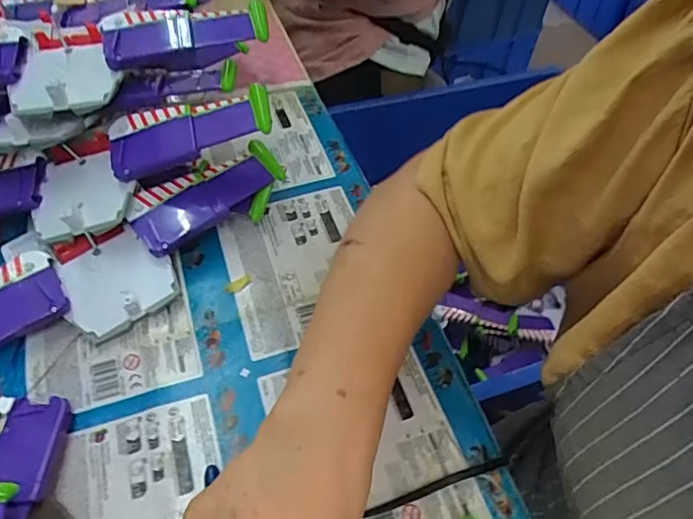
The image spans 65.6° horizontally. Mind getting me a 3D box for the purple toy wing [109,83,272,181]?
[{"bbox_3d":[-0.113,-0.095,0.391,0.121,0.020,0.046,-15,54,4],"label":"purple toy wing"}]

